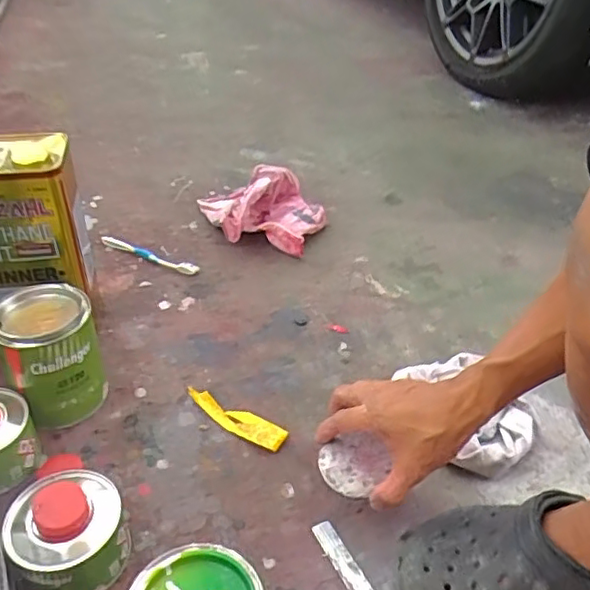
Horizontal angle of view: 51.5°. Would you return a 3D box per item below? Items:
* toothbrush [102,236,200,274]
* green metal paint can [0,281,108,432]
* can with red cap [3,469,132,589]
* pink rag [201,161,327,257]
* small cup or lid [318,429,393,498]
[{"bbox_3d":[-0.240,-0.068,0.989,0.207,0.011,0.021,20,42,24],"label":"toothbrush"},{"bbox_3d":[-0.277,0.073,0.704,0.099,0.133,0.094,0,37,0],"label":"green metal paint can"},{"bbox_3d":[-0.207,0.212,0.554,0.096,0.092,0.099,-14,40,-18],"label":"can with red cap"},{"bbox_3d":[-0.059,-0.153,1.058,0.219,0.079,0.232,-1,37,-2],"label":"pink rag"},{"bbox_3d":[0.060,0.168,0.614,0.066,0.018,0.059,-24,44,-29],"label":"small cup or lid"}]

